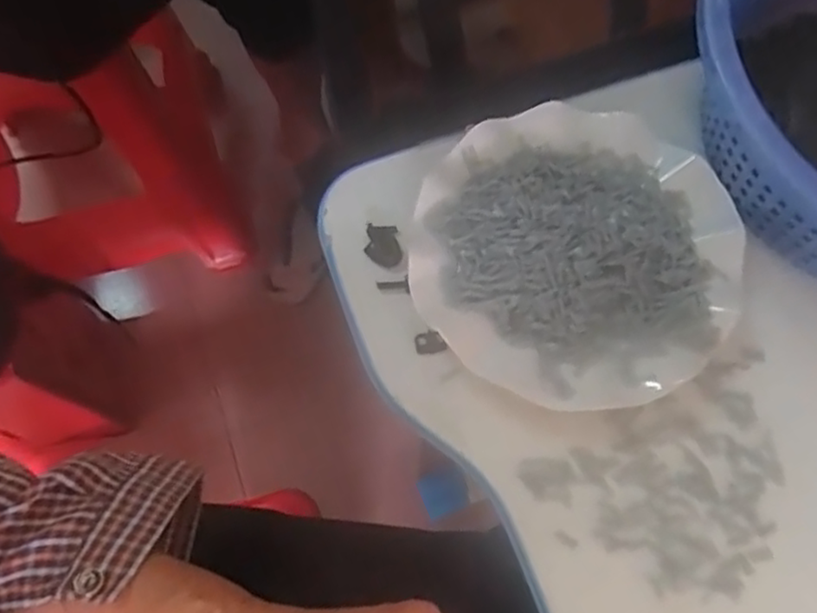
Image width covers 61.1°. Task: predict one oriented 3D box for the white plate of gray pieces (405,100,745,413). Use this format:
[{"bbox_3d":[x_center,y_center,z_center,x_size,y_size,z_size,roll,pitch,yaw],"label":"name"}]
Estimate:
[{"bbox_3d":[0.095,-0.034,0.397,0.179,0.036,0.181,0,69,1],"label":"white plate of gray pieces"}]

